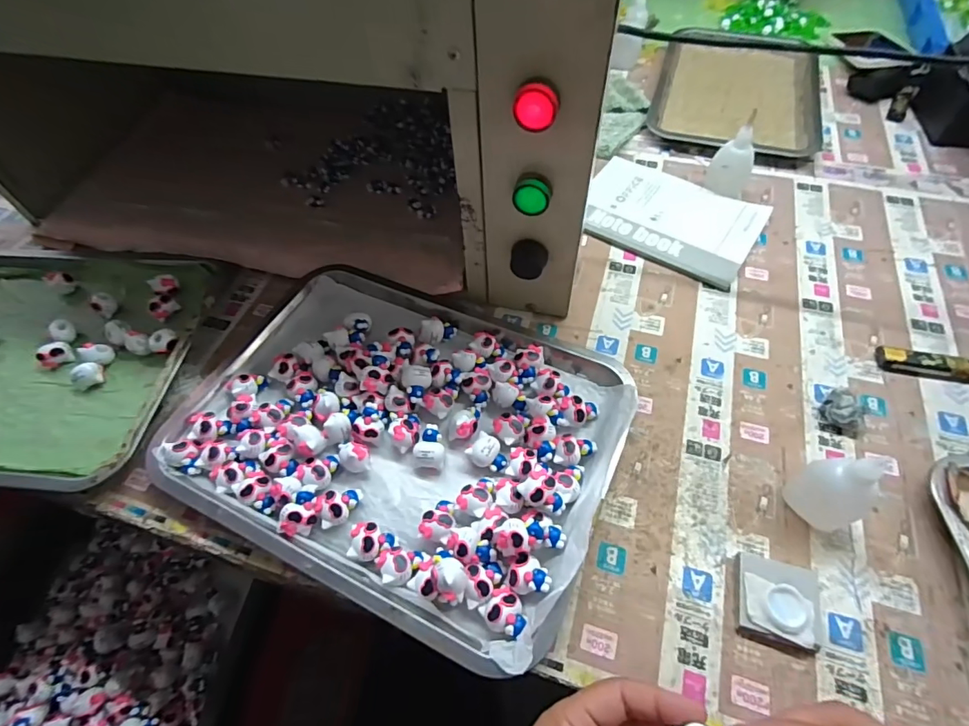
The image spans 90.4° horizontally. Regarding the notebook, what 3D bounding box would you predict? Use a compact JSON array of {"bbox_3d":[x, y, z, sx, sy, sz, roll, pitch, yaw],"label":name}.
[{"bbox_3d":[0.208,-0.167,0.551,0.192,0.010,0.137,28,63,20],"label":"notebook"}]

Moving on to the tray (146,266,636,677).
[{"bbox_3d":[-0.071,0.048,0.408,0.352,0.036,0.271,19,60,15],"label":"tray"}]

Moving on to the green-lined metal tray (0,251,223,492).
[{"bbox_3d":[-0.456,-0.006,0.489,0.336,0.034,0.266,5,57,7],"label":"green-lined metal tray"}]

